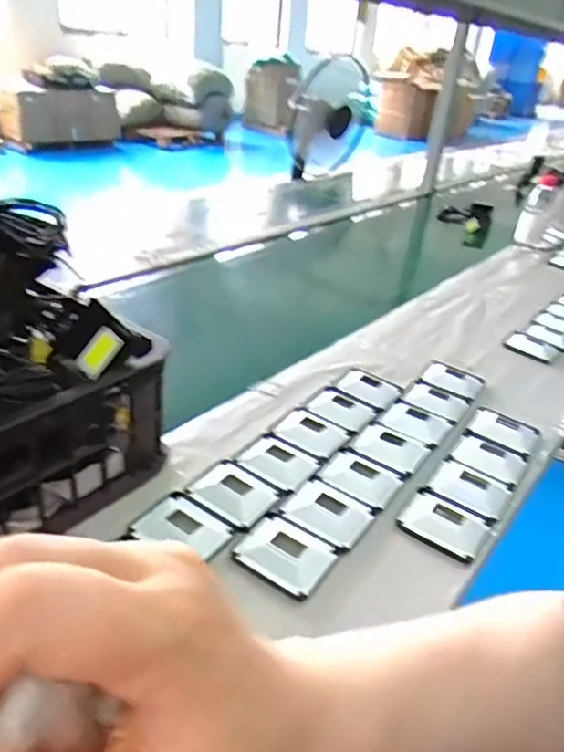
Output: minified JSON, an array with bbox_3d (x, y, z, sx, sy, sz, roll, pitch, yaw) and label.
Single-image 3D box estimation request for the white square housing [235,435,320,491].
[{"bbox_3d":[-0.006,0.088,0.607,0.078,0.009,0.060,20,34,22],"label":"white square housing"}]

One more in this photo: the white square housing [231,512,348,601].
[{"bbox_3d":[0.005,0.153,0.506,0.077,0.015,0.070,23,35,26],"label":"white square housing"}]

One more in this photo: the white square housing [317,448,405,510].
[{"bbox_3d":[0.085,0.102,0.612,0.079,0.011,0.065,21,34,23],"label":"white square housing"}]

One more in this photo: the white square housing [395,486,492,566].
[{"bbox_3d":[0.162,0.139,0.563,0.076,0.013,0.068,23,35,27],"label":"white square housing"}]

